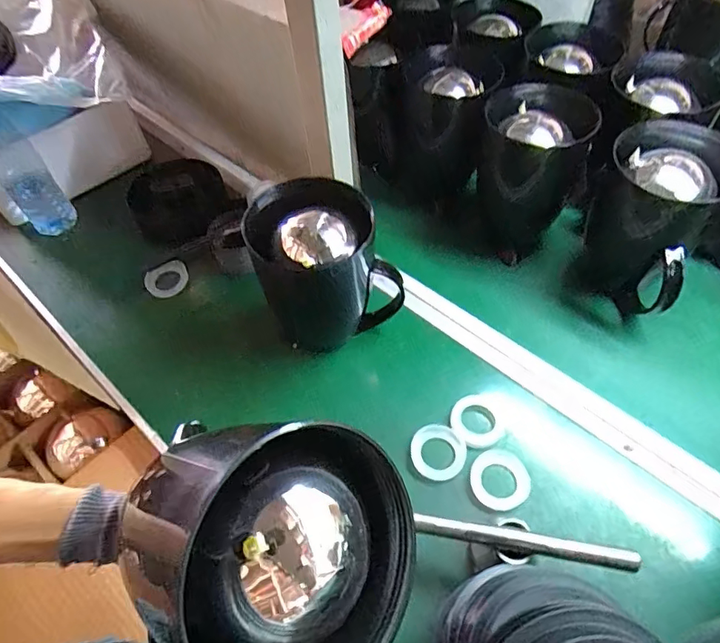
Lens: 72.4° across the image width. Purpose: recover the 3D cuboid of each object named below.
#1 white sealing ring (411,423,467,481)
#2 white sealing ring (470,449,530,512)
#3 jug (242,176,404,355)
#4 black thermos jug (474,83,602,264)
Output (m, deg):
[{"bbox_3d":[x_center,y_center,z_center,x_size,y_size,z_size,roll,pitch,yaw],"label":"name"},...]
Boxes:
[{"bbox_3d":[0.085,0.140,0.529,0.058,0.005,0.061,-2,54,2],"label":"white sealing ring"},{"bbox_3d":[0.145,0.164,0.511,0.060,0.004,0.059,-2,54,2],"label":"white sealing ring"},{"bbox_3d":[-0.037,-0.060,0.567,0.139,0.188,0.124,-39,61,-22],"label":"jug"},{"bbox_3d":[0.232,-0.200,0.651,0.130,0.180,0.122,-18,55,-9],"label":"black thermos jug"}]

